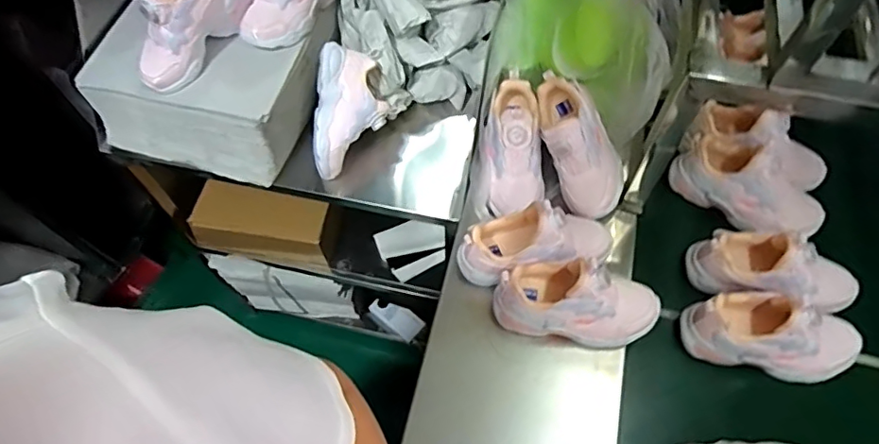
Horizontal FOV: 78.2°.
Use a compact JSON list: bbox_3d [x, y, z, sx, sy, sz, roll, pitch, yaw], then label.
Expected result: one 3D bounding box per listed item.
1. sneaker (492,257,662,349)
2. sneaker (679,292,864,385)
[{"bbox_3d":[0.164,0.089,0.627,0.191,0.103,0.072,8,62,6],"label":"sneaker"},{"bbox_3d":[0.409,0.133,0.644,0.201,0.091,0.088,9,62,6],"label":"sneaker"}]

